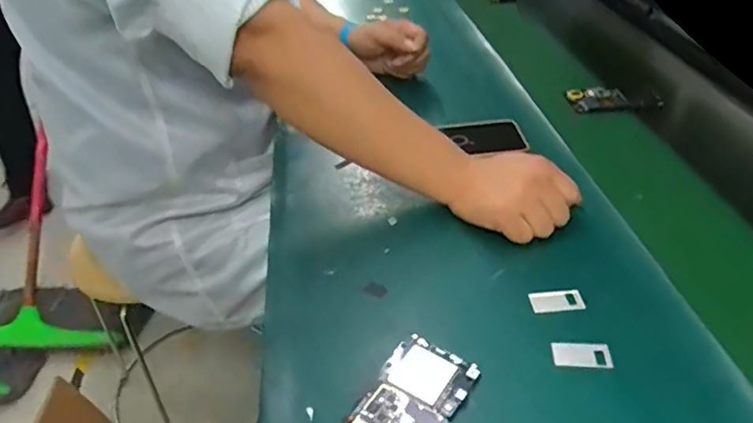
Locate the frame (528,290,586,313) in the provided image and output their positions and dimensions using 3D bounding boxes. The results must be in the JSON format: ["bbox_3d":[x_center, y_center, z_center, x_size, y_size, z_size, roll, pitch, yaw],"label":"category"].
[{"bbox_3d":[0.156,0.078,0.484,0.045,0.005,0.022,-6,38,-5],"label":"frame"}]

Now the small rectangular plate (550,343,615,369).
[{"bbox_3d":[0.160,0.111,0.438,0.043,0.005,0.022,0,38,3],"label":"small rectangular plate"}]

